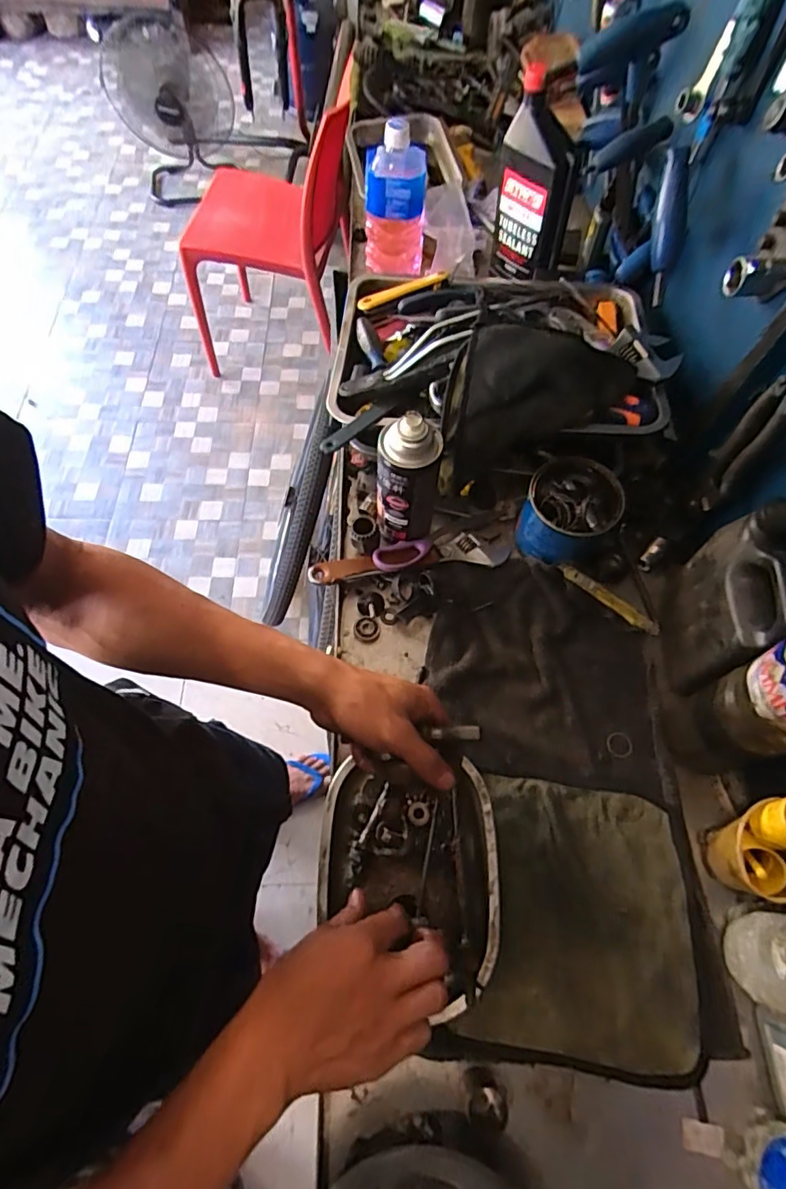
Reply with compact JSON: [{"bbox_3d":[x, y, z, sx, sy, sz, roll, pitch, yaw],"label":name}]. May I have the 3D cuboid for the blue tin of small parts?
[{"bbox_3d":[0.198,-0.092,0.614,0.096,0.083,0.104,1,66,-1],"label":"blue tin of small parts"}]

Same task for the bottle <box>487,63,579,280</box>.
[{"bbox_3d":[0.194,-0.549,0.748,0.112,0.230,0.074,18,65,7],"label":"bottle"}]

